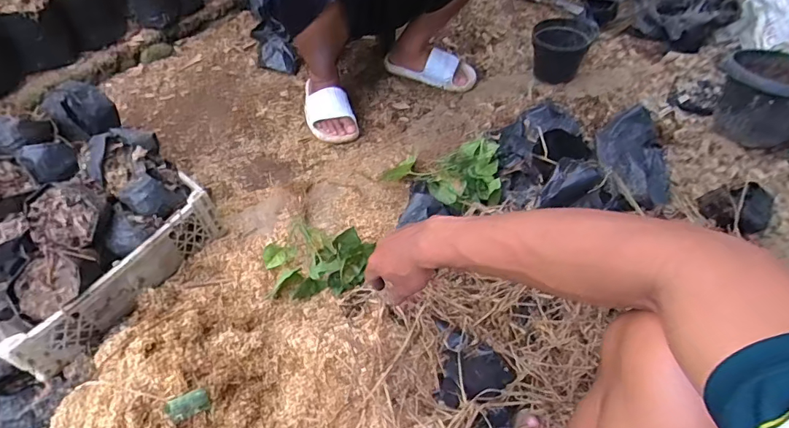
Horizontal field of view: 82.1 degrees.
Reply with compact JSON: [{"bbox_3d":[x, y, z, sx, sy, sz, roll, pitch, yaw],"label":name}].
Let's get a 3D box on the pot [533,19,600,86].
[{"bbox_3d":[0.514,-0.498,1.415,0.182,0.130,0.207,14,51,12],"label":"pot"}]

